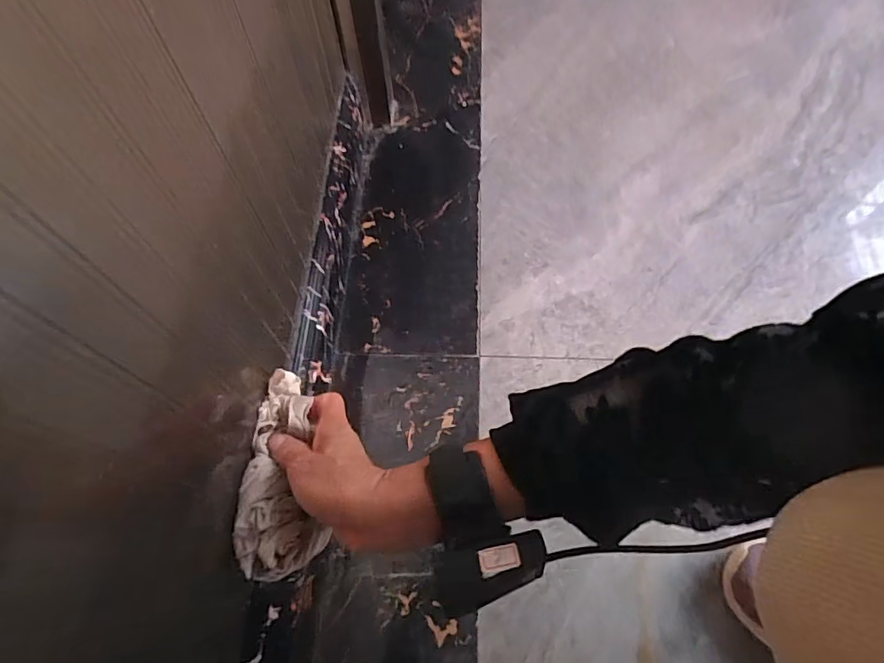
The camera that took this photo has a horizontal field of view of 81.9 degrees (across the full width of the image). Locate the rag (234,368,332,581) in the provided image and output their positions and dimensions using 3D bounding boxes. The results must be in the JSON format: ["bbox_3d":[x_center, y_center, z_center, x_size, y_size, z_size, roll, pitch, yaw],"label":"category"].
[{"bbox_3d":[-0.116,0.098,0.371,0.052,0.032,0.145,-6,62,-1],"label":"rag"}]

